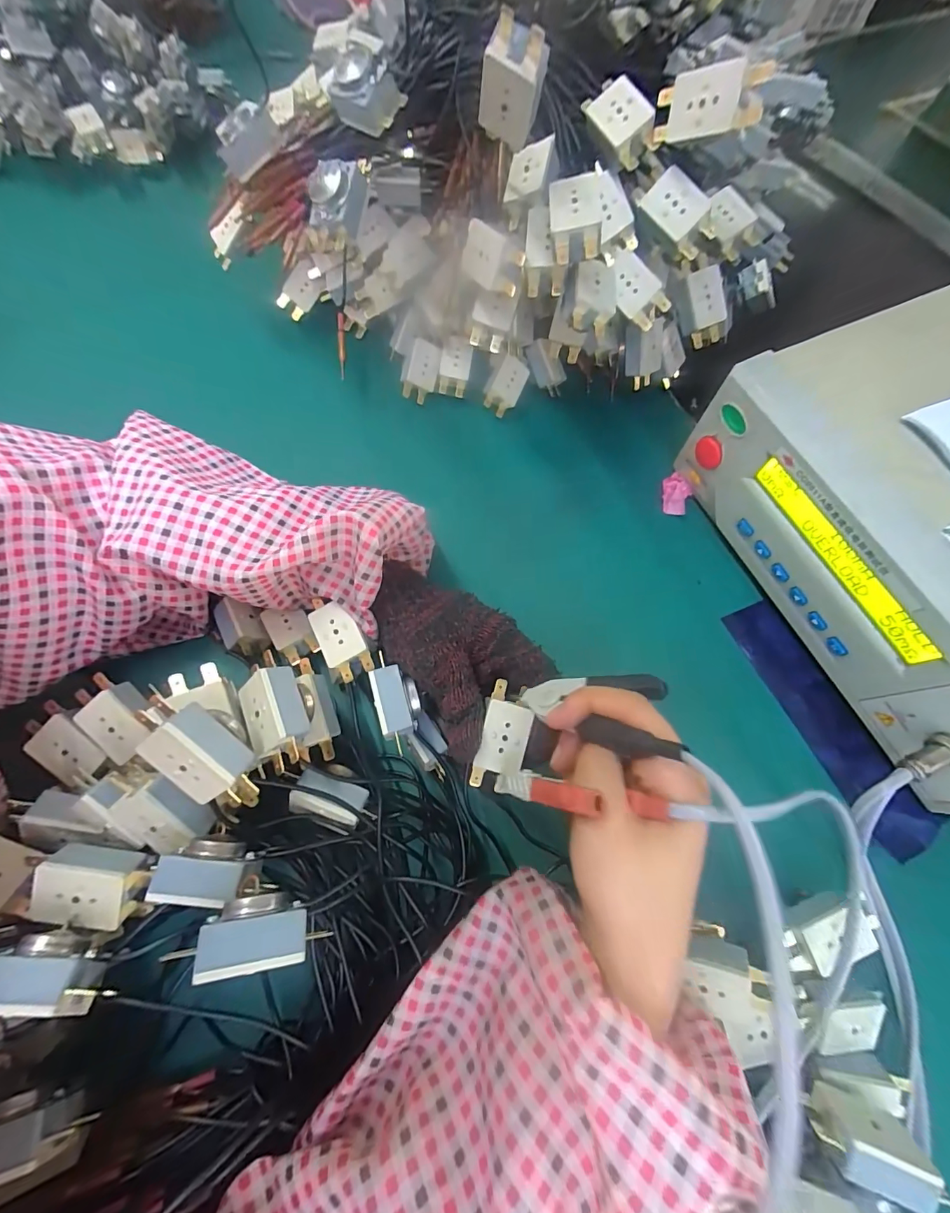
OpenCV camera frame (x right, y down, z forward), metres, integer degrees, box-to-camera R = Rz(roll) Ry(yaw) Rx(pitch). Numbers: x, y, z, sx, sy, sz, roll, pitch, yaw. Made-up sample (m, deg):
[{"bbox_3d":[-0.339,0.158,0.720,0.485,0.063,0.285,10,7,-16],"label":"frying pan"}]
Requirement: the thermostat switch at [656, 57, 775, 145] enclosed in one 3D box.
[{"bbox_3d":[0.132,-0.286,0.249,0.058,0.026,0.017,26,70,30],"label":"thermostat switch"}]

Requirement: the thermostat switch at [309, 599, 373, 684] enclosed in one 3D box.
[{"bbox_3d":[-0.083,0.021,0.271,0.025,0.016,0.047,-27,72,-10],"label":"thermostat switch"}]

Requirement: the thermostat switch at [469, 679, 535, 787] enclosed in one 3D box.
[{"bbox_3d":[0.016,0.076,0.249,0.026,0.009,0.055,18,80,-7],"label":"thermostat switch"}]

